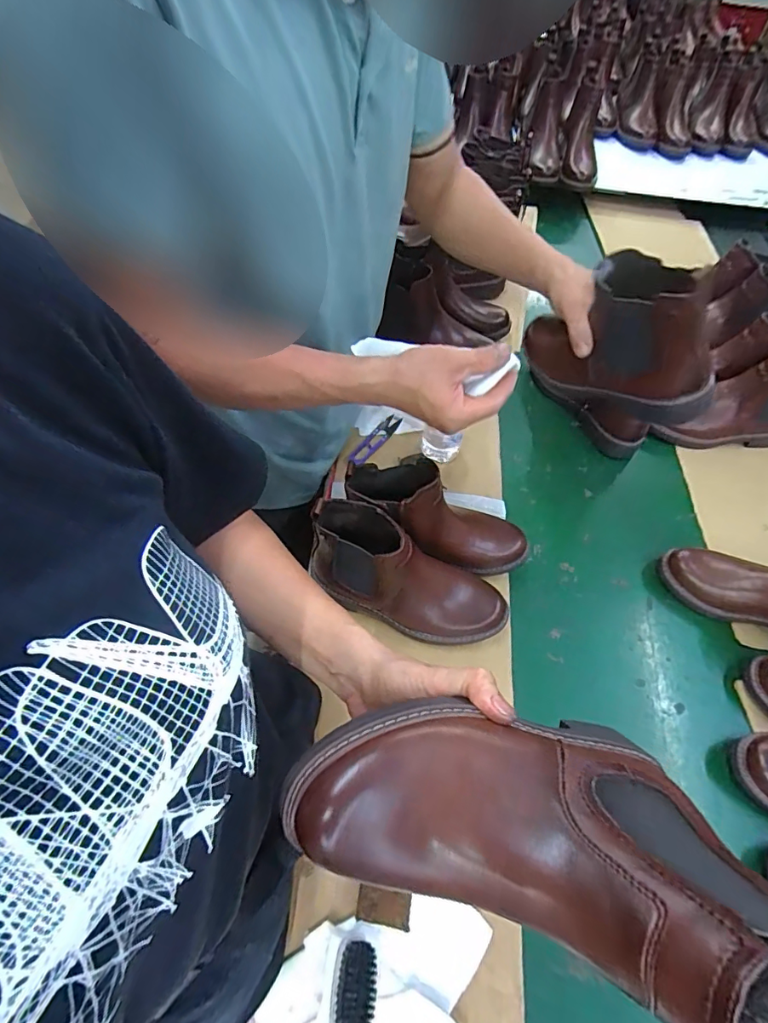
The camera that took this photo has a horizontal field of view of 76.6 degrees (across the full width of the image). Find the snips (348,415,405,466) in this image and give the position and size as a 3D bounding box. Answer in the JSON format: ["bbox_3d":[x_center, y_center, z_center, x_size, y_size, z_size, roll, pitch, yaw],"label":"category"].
[{"bbox_3d":[-0.013,-0.110,0.756,0.031,0.019,0.111,29,61,13],"label":"snips"}]

